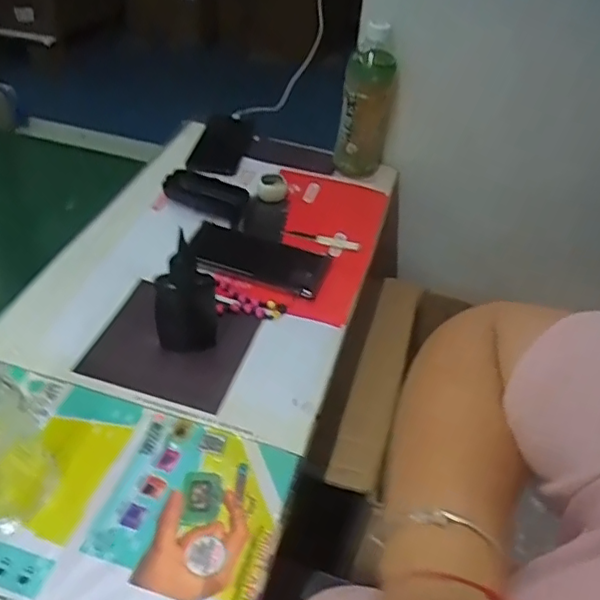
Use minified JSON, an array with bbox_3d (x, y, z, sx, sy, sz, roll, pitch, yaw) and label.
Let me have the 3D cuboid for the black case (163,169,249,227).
[{"bbox_3d":[-0.118,-0.135,0.738,0.113,0.019,0.061,24,44,18],"label":"black case"}]

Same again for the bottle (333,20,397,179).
[{"bbox_3d":[0.088,-0.253,0.774,0.066,0.199,0.079,11,43,4],"label":"bottle"}]

